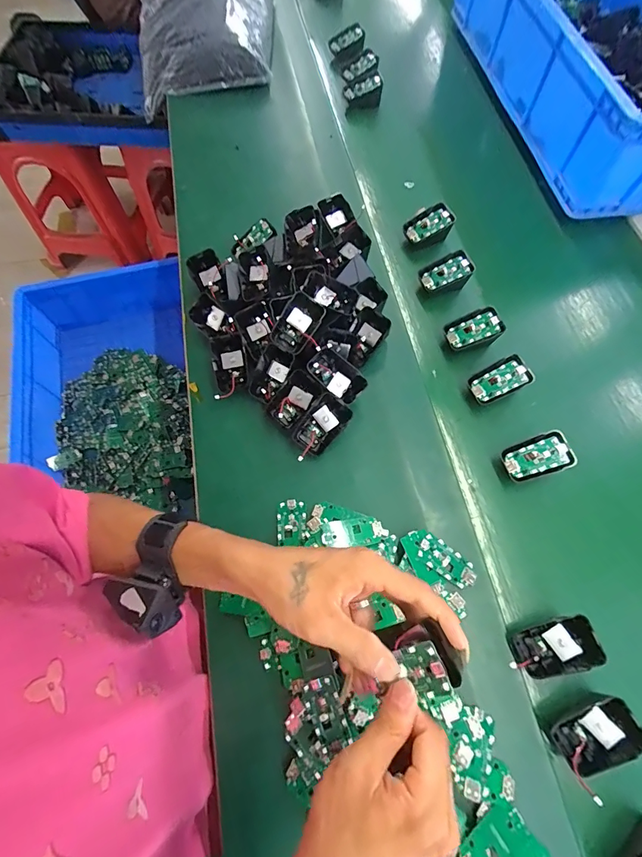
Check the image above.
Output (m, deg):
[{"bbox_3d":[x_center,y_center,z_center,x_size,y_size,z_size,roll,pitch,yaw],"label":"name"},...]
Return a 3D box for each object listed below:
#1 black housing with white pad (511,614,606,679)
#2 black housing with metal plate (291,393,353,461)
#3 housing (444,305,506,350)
[{"bbox_3d":[0.220,0.209,0.372,0.076,0.018,0.042,-34,68,25],"label":"black housing with white pad"},{"bbox_3d":[0.002,-0.006,0.460,0.041,0.020,0.066,38,105,-8],"label":"black housing with metal plate"},{"bbox_3d":[0.196,-0.126,0.520,0.068,0.046,0.047,-14,68,-6],"label":"housing"}]

